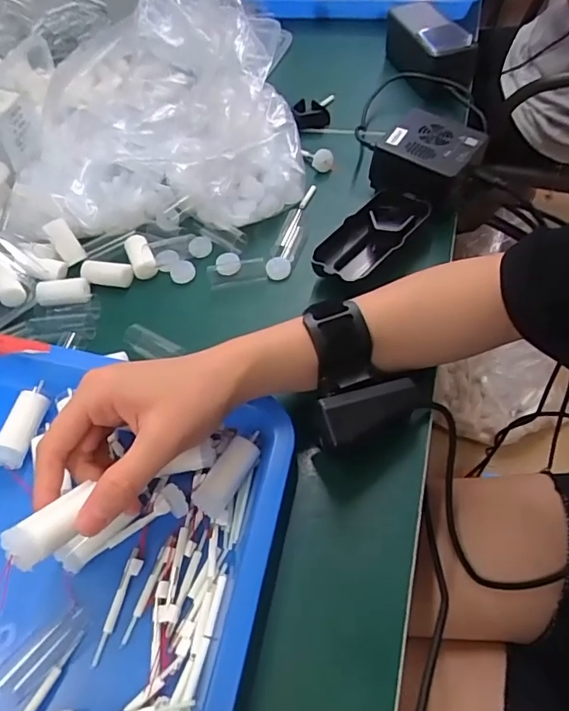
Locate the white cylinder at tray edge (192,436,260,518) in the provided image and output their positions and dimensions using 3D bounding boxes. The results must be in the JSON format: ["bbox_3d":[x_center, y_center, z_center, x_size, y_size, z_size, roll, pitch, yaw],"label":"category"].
[{"bbox_3d":[-0.035,0.075,0.312,0.020,0.017,0.049,28,62,23],"label":"white cylinder at tray edge"}]

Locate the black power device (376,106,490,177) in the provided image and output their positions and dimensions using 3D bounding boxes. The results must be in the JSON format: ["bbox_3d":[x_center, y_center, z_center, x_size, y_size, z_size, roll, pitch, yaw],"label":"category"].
[{"bbox_3d":[0.131,-0.182,0.450,0.077,0.034,0.076,29,63,24],"label":"black power device"}]

